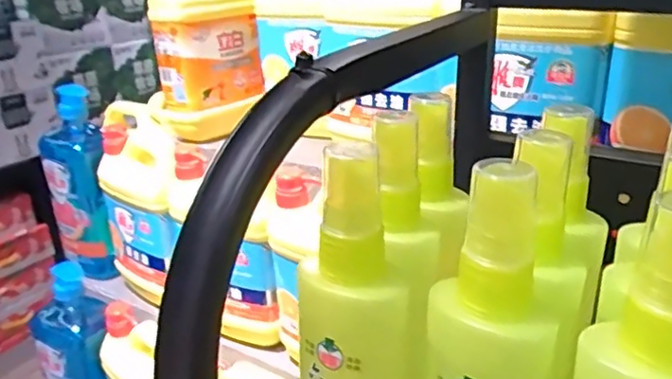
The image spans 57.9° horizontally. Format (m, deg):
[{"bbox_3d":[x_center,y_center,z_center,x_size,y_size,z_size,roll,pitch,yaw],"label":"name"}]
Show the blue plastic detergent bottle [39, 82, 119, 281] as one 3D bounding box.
[{"bbox_3d":[-0.341,-0.005,0.809,0.072,0.248,0.080,-14,27,-24],"label":"blue plastic detergent bottle"}]

